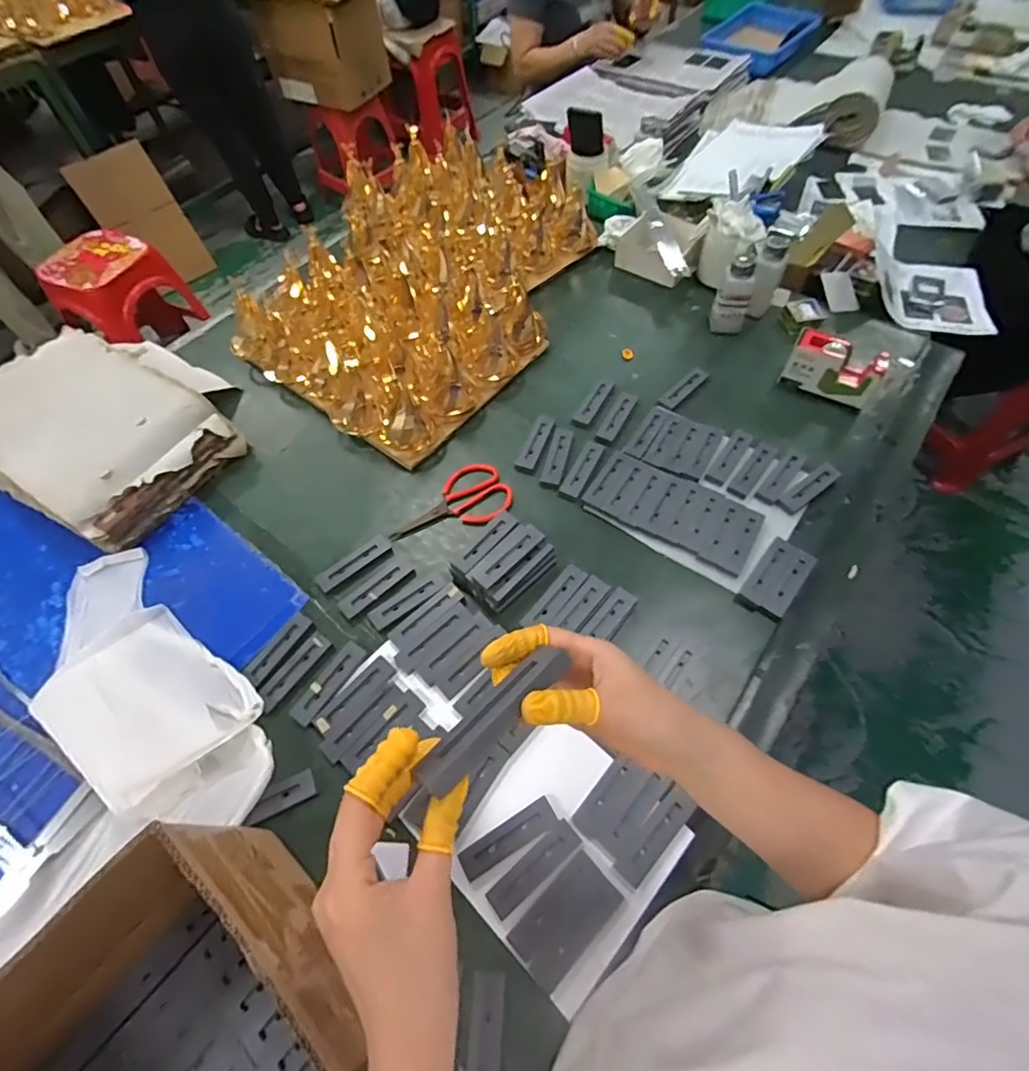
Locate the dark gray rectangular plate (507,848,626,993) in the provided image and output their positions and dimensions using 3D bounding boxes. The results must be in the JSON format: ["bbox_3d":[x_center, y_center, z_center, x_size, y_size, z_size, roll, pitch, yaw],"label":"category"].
[{"bbox_3d":[0.053,0.382,0.530,0.109,0.008,0.061,-40,65,-20],"label":"dark gray rectangular plate"}]

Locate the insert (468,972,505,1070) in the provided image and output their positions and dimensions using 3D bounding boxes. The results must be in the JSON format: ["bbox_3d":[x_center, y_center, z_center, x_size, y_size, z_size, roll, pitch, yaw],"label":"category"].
[{"bbox_3d":[-0.027,0.468,0.481,0.029,0.009,0.107,2,59,3],"label":"insert"}]

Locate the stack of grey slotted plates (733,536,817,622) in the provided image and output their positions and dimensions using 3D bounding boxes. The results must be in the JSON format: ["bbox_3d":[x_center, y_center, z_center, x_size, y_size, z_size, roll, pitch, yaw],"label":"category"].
[{"bbox_3d":[0.350,0.057,0.704,0.060,0.010,0.119,34,66,20],"label":"stack of grey slotted plates"}]

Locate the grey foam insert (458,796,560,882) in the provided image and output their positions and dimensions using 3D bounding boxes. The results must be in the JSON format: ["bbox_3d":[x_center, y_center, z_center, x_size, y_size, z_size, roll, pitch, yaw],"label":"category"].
[{"bbox_3d":[-0.006,0.321,0.561,0.107,0.009,0.031,-28,62,-13],"label":"grey foam insert"}]

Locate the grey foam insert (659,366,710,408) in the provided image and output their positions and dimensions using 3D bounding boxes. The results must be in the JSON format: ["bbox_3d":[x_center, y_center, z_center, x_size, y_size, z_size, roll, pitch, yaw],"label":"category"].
[{"bbox_3d":[0.285,-0.249,0.891,0.105,0.010,0.031,-39,65,-19],"label":"grey foam insert"}]

